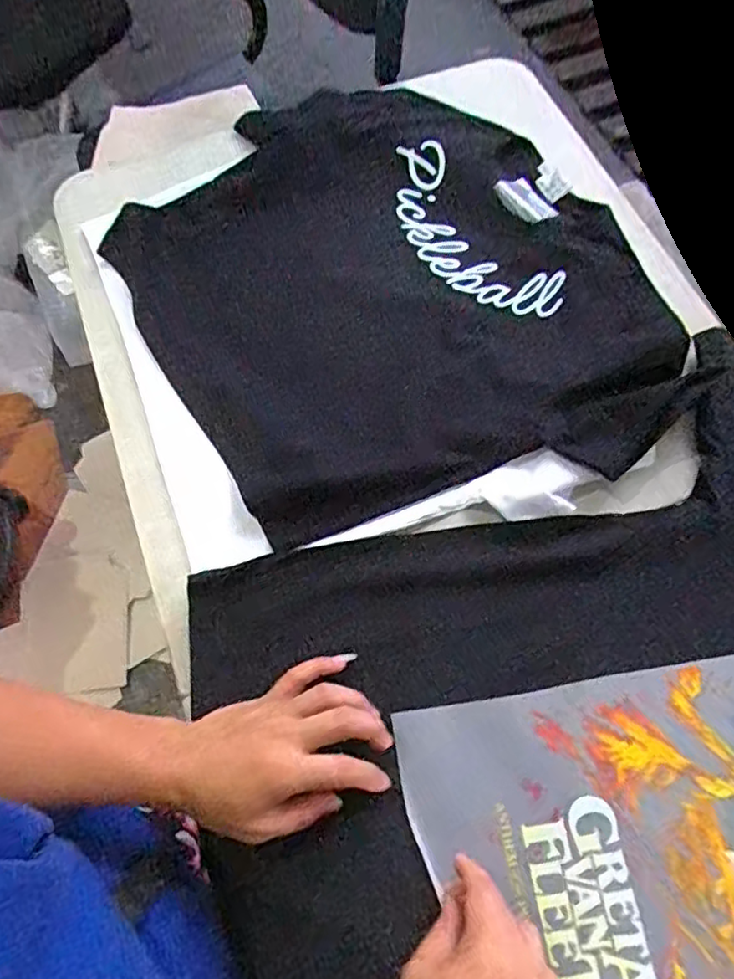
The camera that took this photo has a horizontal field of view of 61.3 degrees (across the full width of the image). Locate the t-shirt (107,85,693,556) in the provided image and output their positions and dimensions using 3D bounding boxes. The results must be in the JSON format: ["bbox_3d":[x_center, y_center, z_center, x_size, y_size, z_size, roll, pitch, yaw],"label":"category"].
[{"bbox_3d":[0.020,-0.203,0.625,0.461,0.040,0.543,-29,69,-11],"label":"t-shirt"}]

